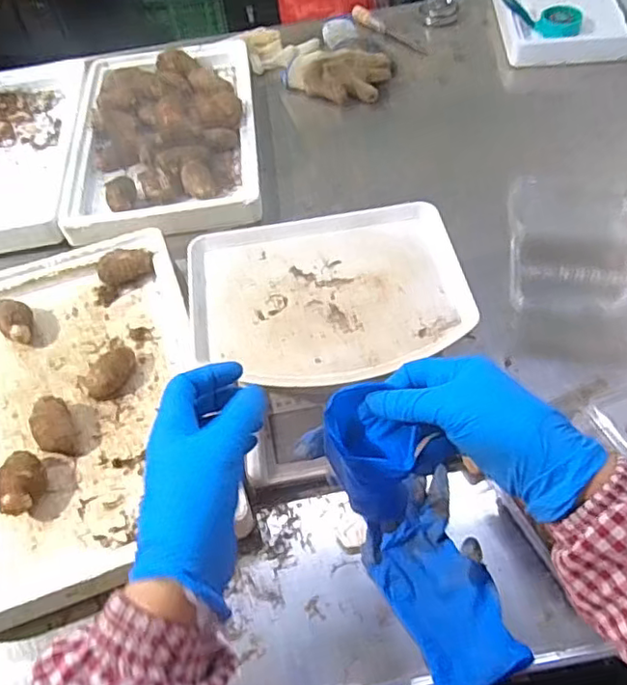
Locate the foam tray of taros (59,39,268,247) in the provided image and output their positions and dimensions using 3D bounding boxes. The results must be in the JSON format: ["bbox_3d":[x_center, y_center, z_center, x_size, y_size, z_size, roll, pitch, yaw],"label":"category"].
[{"bbox_3d":[-0.256,-0.377,1.037,0.310,0.068,0.528,-6,53,-4],"label":"foam tray of taros"}]

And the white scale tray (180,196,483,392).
[{"bbox_3d":[0.015,-0.059,0.659,0.291,0.025,0.224,-7,53,-5],"label":"white scale tray"}]

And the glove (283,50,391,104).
[{"bbox_3d":[0.038,-0.483,1.090,0.191,0.045,0.112,7,53,6],"label":"glove"}]

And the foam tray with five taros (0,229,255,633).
[{"bbox_3d":[-0.278,0.060,0.720,0.293,0.043,0.474,-17,55,-12],"label":"foam tray with five taros"}]

